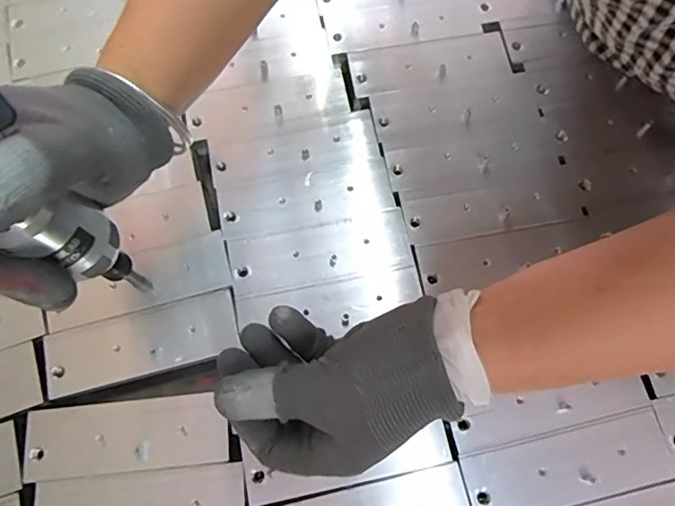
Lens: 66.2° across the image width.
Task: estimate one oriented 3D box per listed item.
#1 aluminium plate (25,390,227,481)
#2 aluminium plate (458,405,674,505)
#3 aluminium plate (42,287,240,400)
[{"bbox_3d":[-0.129,0.112,0.319,0.120,0.005,0.041,-6,70,-1],"label":"aluminium plate"},{"bbox_3d":[0.140,0.128,0.312,0.126,0.004,0.042,-13,71,-4],"label":"aluminium plate"},{"bbox_3d":[-0.128,0.058,0.338,0.122,0.004,0.042,-15,71,-4],"label":"aluminium plate"}]

